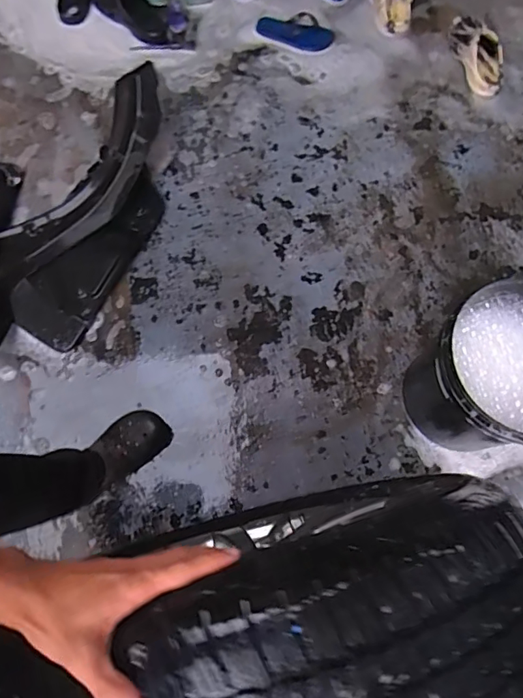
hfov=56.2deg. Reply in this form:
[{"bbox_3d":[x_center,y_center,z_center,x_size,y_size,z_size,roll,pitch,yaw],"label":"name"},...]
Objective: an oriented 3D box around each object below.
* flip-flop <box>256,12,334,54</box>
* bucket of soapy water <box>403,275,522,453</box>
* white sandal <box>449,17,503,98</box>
[{"bbox_3d":[0.101,-0.979,1.506,0.237,0.037,0.108,8,75,3],"label":"flip-flop"},{"bbox_3d":[0.489,0.062,1.045,0.306,0.345,0.282,0,74,1],"label":"bucket of soapy water"},{"bbox_3d":[0.640,-0.869,1.439,0.108,0.063,0.237,-17,75,-4],"label":"white sandal"}]

